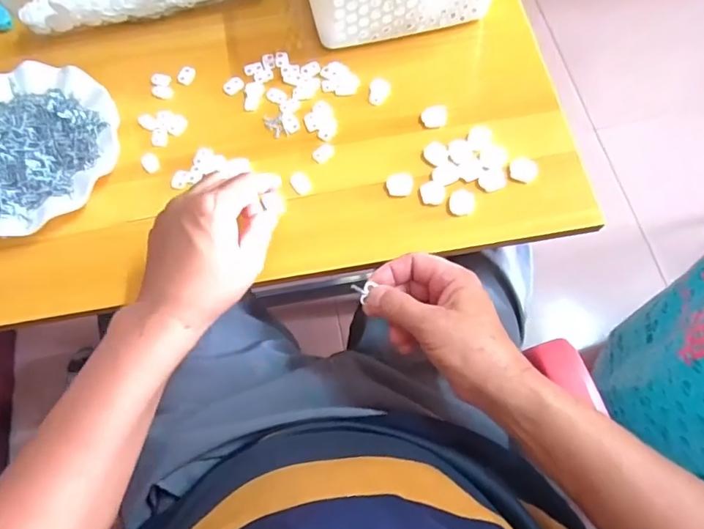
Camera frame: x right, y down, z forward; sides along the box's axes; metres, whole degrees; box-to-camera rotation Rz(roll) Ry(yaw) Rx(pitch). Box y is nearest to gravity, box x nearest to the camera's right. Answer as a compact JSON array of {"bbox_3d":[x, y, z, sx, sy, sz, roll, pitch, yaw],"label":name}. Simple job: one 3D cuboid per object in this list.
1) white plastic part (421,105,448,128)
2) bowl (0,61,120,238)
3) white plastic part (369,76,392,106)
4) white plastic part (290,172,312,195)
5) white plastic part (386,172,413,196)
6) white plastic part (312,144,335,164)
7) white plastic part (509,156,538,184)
[{"bbox_3d":[0.078,-0.139,0.479,0.024,0.009,0.019,1,68,3],"label":"white plastic part"},{"bbox_3d":[-0.311,-0.109,0.477,0.179,0.023,0.174,-1,68,2],"label":"bowl"},{"bbox_3d":[0.027,-0.170,0.495,0.021,0.008,0.032,-1,68,2],"label":"white plastic part"},{"bbox_3d":[-0.047,-0.074,0.461,0.016,0.004,0.024,-28,69,-9],"label":"white plastic part"},{"bbox_3d":[0.043,-0.073,0.454,0.023,0.008,0.021,-1,68,2],"label":"white plastic part"},{"bbox_3d":[-0.026,-0.104,0.473,0.021,0.004,0.015,-38,71,-12],"label":"white plastic part"},{"bbox_3d":[0.153,-0.084,0.452,0.024,0.005,0.023,-1,68,2],"label":"white plastic part"}]

